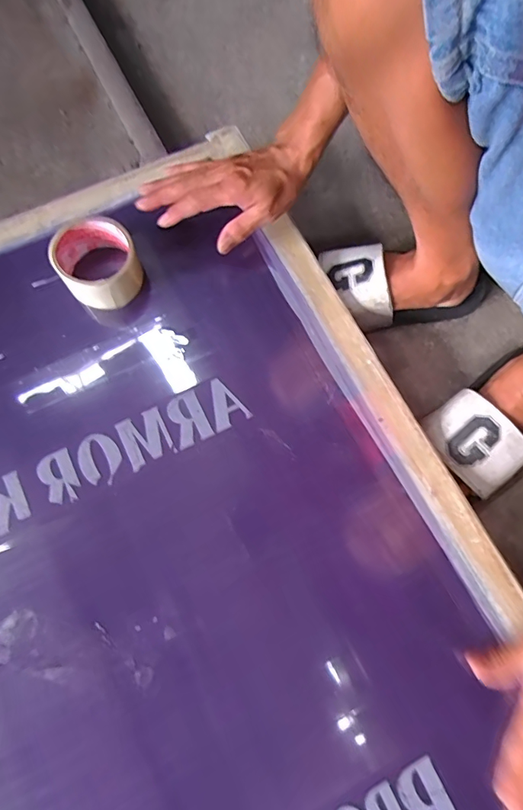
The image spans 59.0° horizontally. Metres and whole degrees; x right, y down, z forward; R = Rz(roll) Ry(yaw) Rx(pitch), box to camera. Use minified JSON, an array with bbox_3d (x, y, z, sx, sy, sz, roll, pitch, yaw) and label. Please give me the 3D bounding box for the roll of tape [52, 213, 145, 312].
[{"bbox_3d":[-0.180,-0.157,0.517,0.082,0.060,0.098,-23,76,-7],"label":"roll of tape"}]

